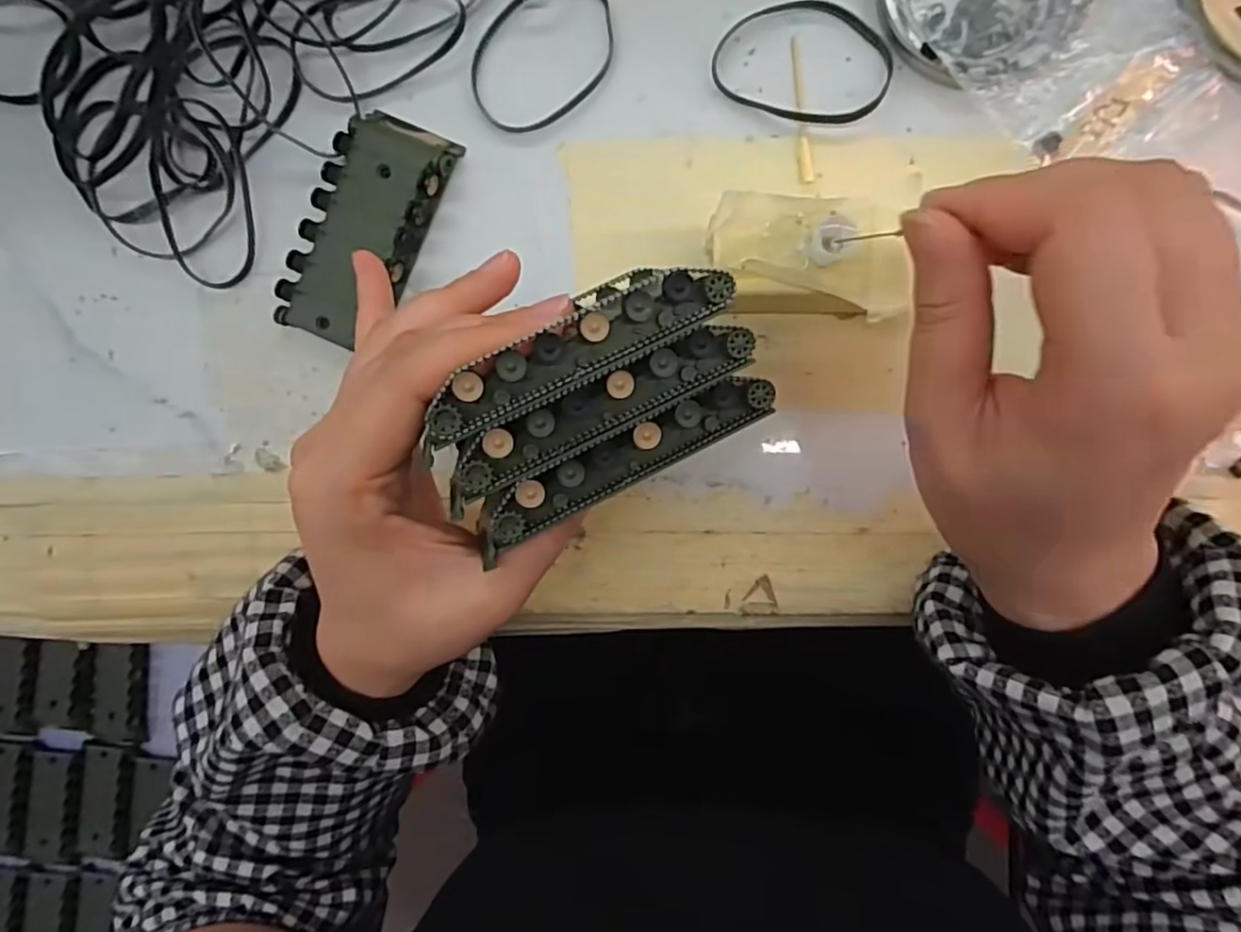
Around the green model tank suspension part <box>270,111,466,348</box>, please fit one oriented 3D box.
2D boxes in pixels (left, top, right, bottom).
[{"bbox_3d":[-0.104,-0.097,0.269,0.044,0.015,0.095,24,93,2],"label":"green model tank suspension part"}]

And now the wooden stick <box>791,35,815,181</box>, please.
[{"bbox_3d":[0.073,-0.144,0.262,0.005,0.004,0.059,-4,91,3],"label":"wooden stick"}]

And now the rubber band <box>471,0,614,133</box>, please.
[{"bbox_3d":[-0.032,-0.168,0.267,0.064,0.004,0.049,-23,90,4],"label":"rubber band"}]

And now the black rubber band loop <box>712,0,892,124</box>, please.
[{"bbox_3d":[0.074,-0.164,0.262,0.069,0.004,0.047,19,92,3],"label":"black rubber band loop"}]

